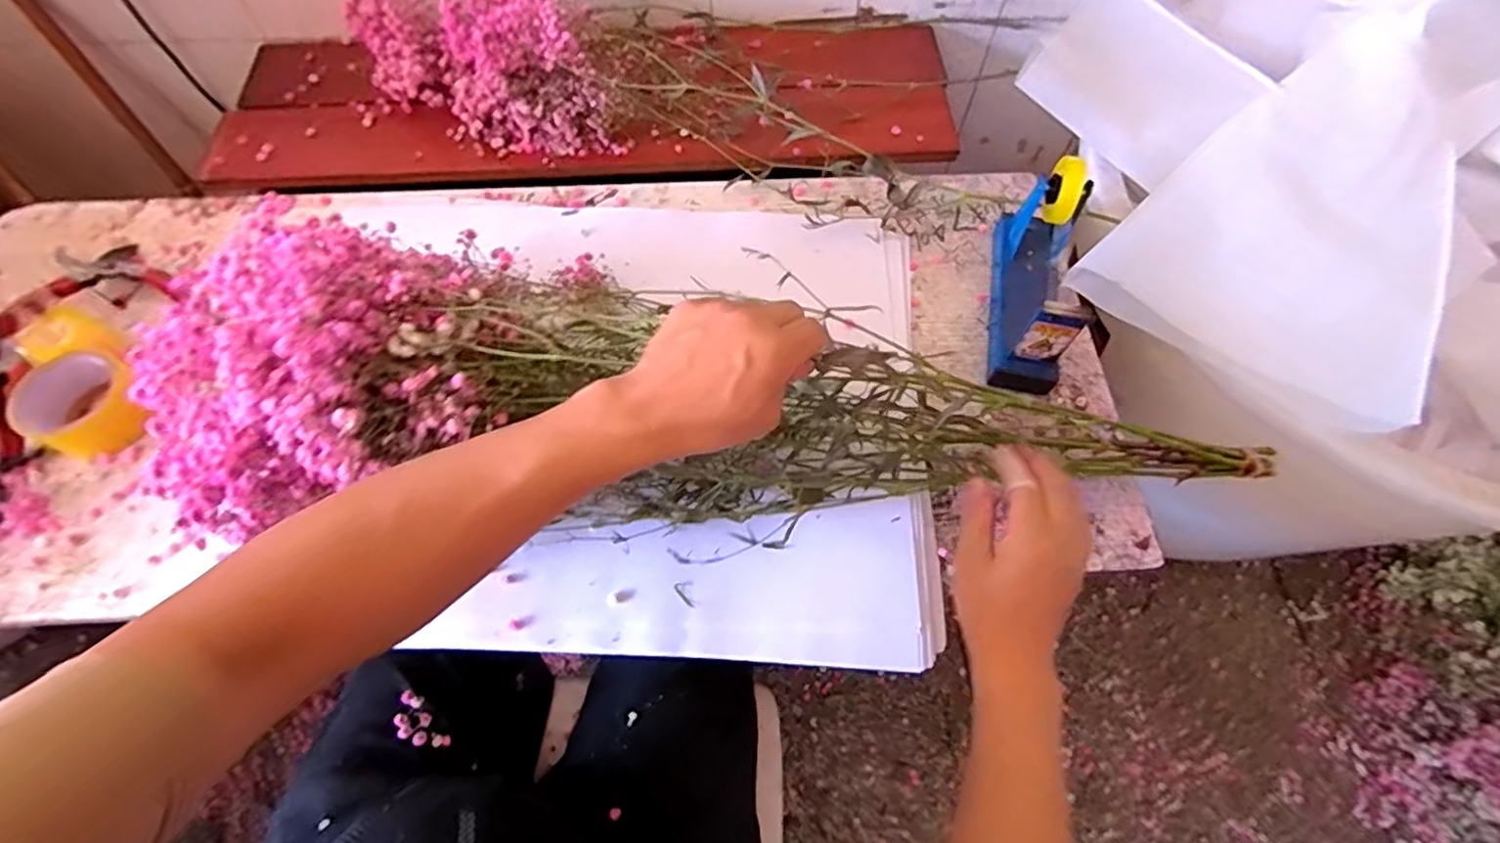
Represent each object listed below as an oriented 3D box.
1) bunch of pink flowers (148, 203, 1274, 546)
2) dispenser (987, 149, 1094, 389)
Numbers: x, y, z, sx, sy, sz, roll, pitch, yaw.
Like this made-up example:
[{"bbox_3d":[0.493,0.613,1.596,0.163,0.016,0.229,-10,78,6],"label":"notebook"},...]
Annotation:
[{"bbox_3d":[-0.004,-0.014,0.538,0.810,0.137,0.262,9,63,-9],"label":"bunch of pink flowers"},{"bbox_3d":[0.282,-0.146,0.624,0.062,0.131,0.209,11,64,5],"label":"dispenser"}]

